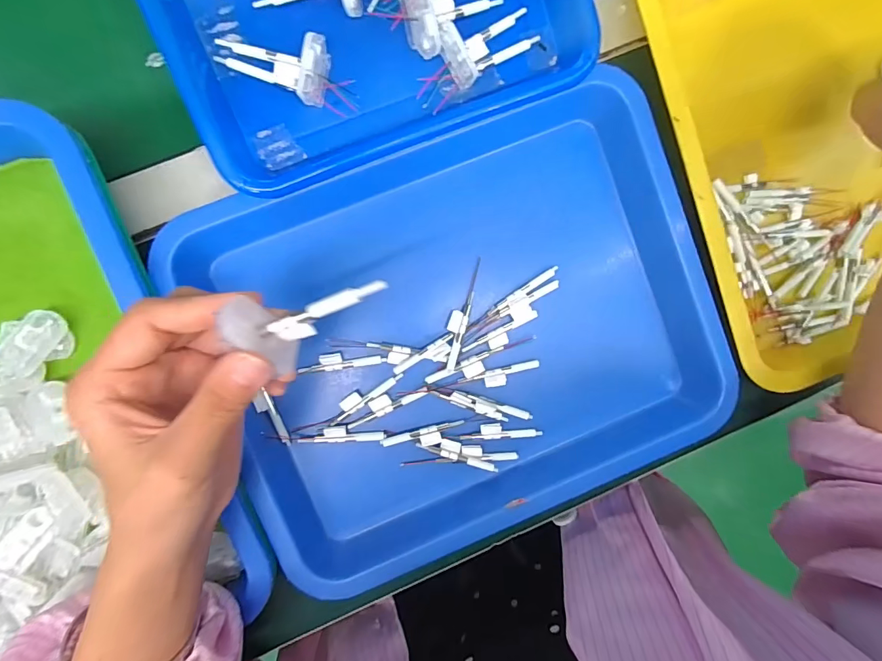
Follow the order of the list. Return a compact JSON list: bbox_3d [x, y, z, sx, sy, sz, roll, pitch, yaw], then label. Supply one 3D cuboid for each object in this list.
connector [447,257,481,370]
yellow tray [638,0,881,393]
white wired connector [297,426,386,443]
[{"bbox_3d":[0.014,-0.012,0.299,0.013,0.006,0.079,17,81,-7],"label":"connector"},{"bbox_3d":[0.285,-0.148,0.311,0.259,0.042,0.334,-19,95,-4],"label":"yellow tray"},{"bbox_3d":[-0.069,0.073,0.296,0.058,0.004,0.011,-1,93,-5],"label":"white wired connector"}]

